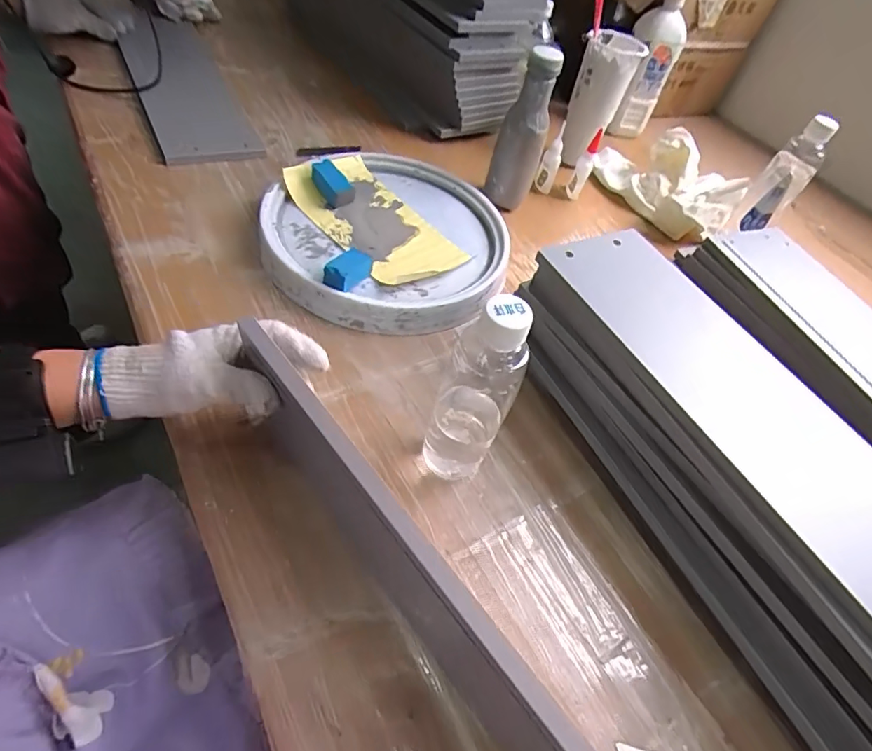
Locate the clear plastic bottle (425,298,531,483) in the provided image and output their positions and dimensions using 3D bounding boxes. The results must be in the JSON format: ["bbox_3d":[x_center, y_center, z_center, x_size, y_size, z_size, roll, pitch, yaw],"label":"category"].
[{"bbox_3d":[0.031,0.016,0.393,0.062,0.189,0.058,22,51,4],"label":"clear plastic bottle"}]

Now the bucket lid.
[{"bbox_3d":[-0.056,-0.180,0.611,0.293,0.039,0.299,4,51,-11],"label":"bucket lid"}]

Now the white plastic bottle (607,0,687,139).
[{"bbox_3d":[0.358,-0.532,0.875,0.089,0.206,0.075,-4,53,-17],"label":"white plastic bottle"}]

